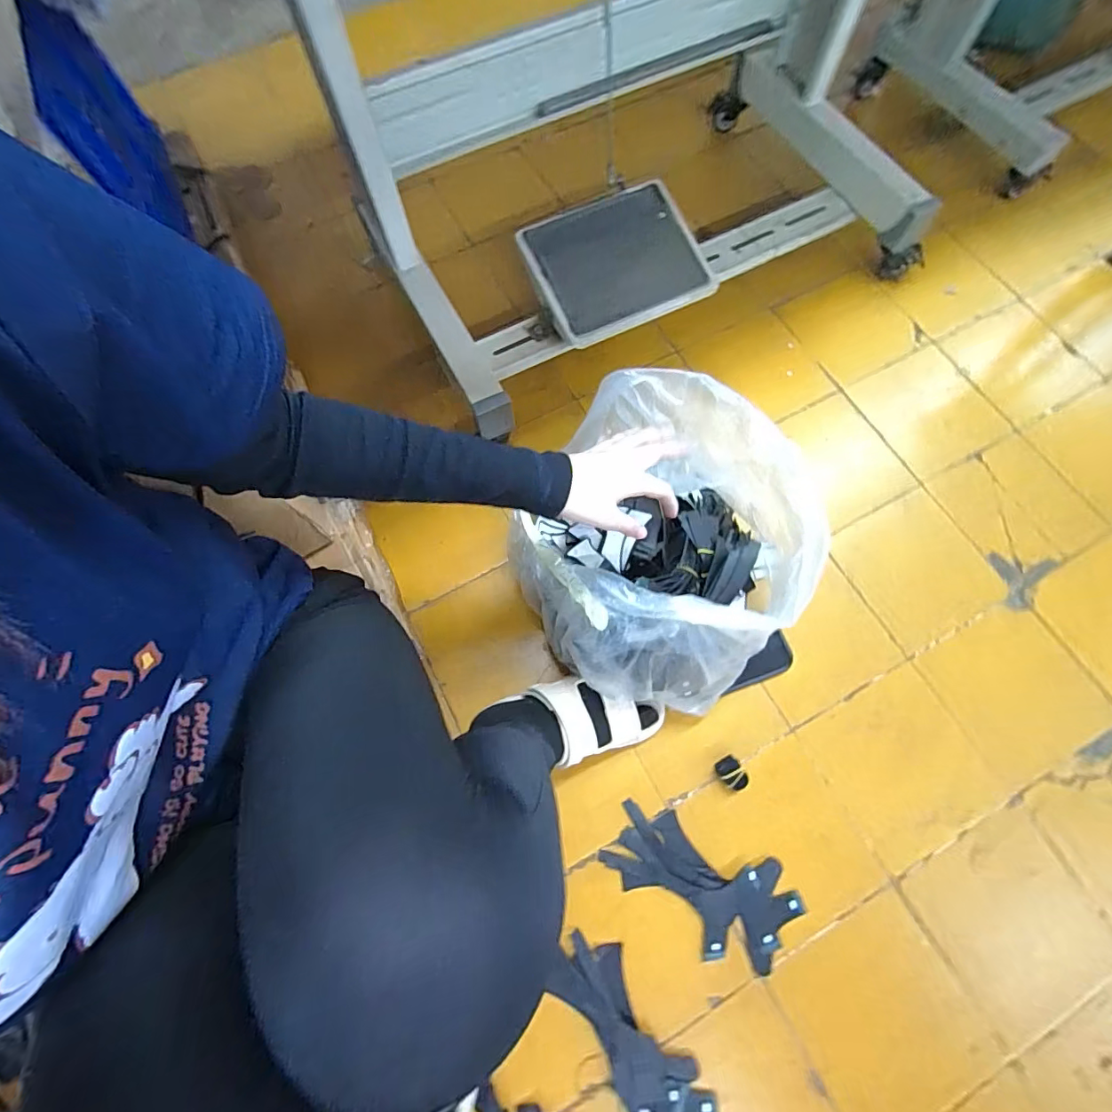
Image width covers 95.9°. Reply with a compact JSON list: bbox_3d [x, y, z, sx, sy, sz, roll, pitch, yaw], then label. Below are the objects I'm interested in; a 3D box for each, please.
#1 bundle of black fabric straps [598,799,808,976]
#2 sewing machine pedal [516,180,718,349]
[{"bbox_3d":[0.179,0.410,0.630,0.233,0.015,0.119,26,75,9],"label":"bundle of black fabric straps"},{"bbox_3d":[0.093,-0.453,0.769,0.254,0.030,0.206,-24,88,-3],"label":"sewing machine pedal"}]

